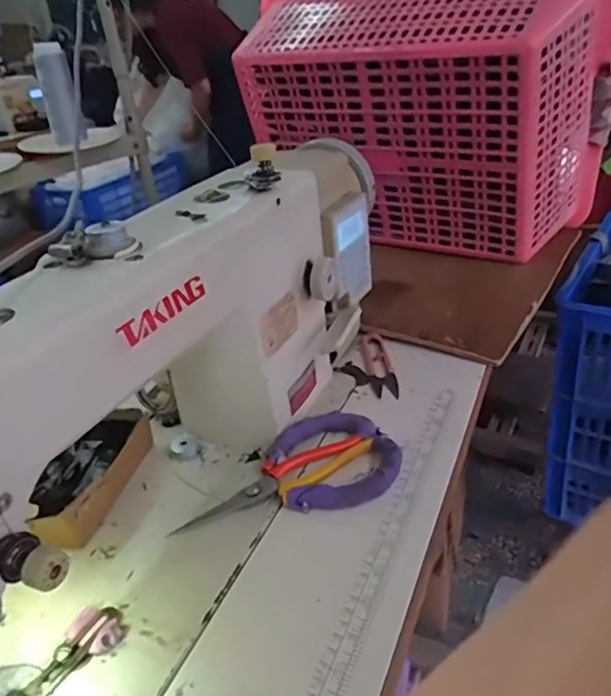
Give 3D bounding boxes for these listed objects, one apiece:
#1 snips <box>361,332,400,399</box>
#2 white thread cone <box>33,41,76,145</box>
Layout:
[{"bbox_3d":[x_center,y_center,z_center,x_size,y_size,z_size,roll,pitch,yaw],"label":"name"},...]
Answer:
[{"bbox_3d":[0.080,0.015,0.622,0.028,0.008,0.116,-6,30,0],"label":"snips"},{"bbox_3d":[-0.295,-0.302,0.682,0.034,0.106,0.027,-19,33,-21],"label":"white thread cone"}]

